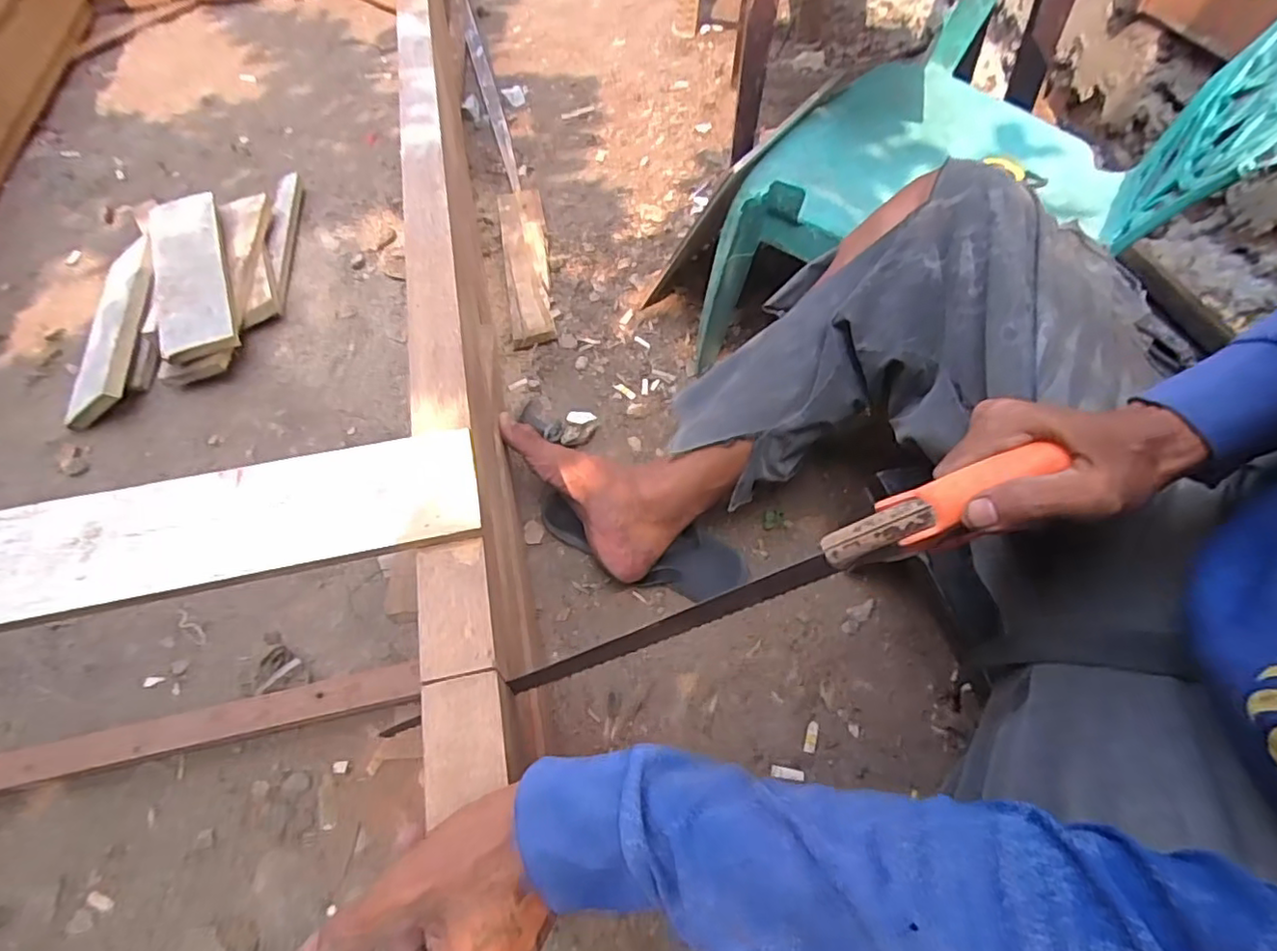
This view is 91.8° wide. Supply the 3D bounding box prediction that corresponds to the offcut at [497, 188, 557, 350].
[{"bbox_3d":[-0.180,-0.350,1.004,0.073,0.028,0.369,-9,59,-5],"label":"offcut"}]

